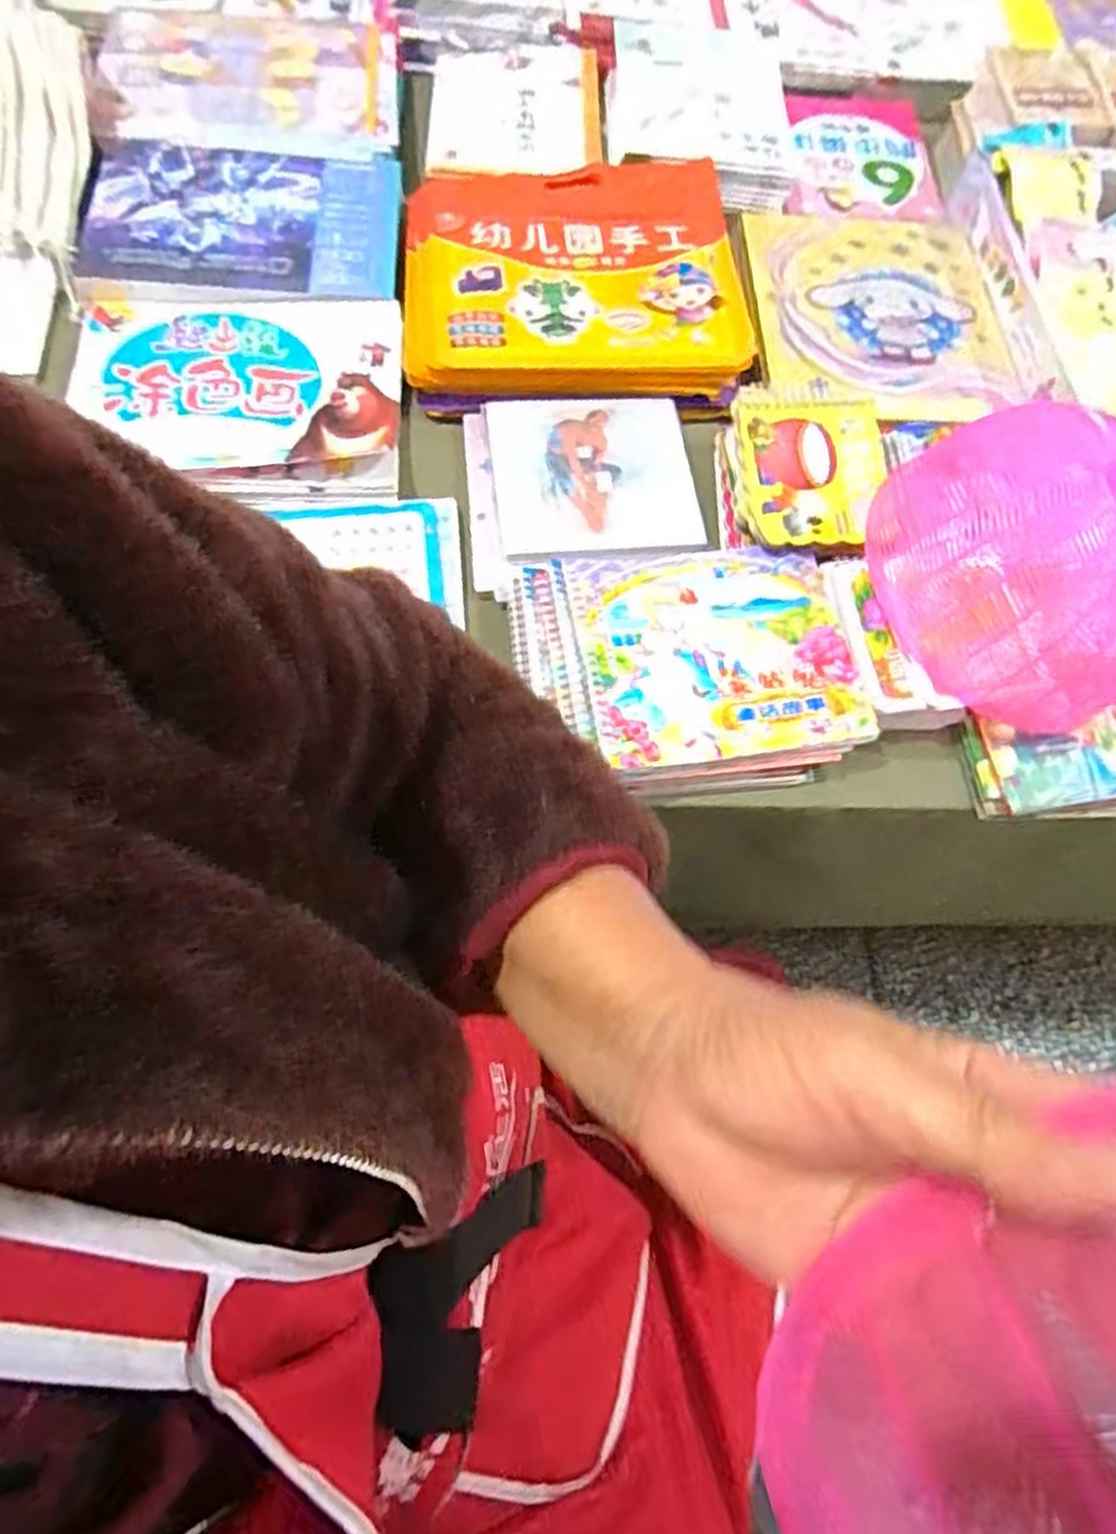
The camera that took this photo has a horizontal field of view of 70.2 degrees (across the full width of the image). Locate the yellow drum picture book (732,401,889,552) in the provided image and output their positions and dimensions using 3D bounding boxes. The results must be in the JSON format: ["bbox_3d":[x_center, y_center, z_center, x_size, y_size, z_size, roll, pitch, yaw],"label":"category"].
[{"bbox_3d":[0.216,-0.249,0.679,0.123,0.022,0.133,-1,79,-2],"label":"yellow drum picture book"}]

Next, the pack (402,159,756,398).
[{"bbox_3d":[0.012,-0.477,0.768,0.312,0.035,0.270,-3,68,-6],"label":"pack"}]

